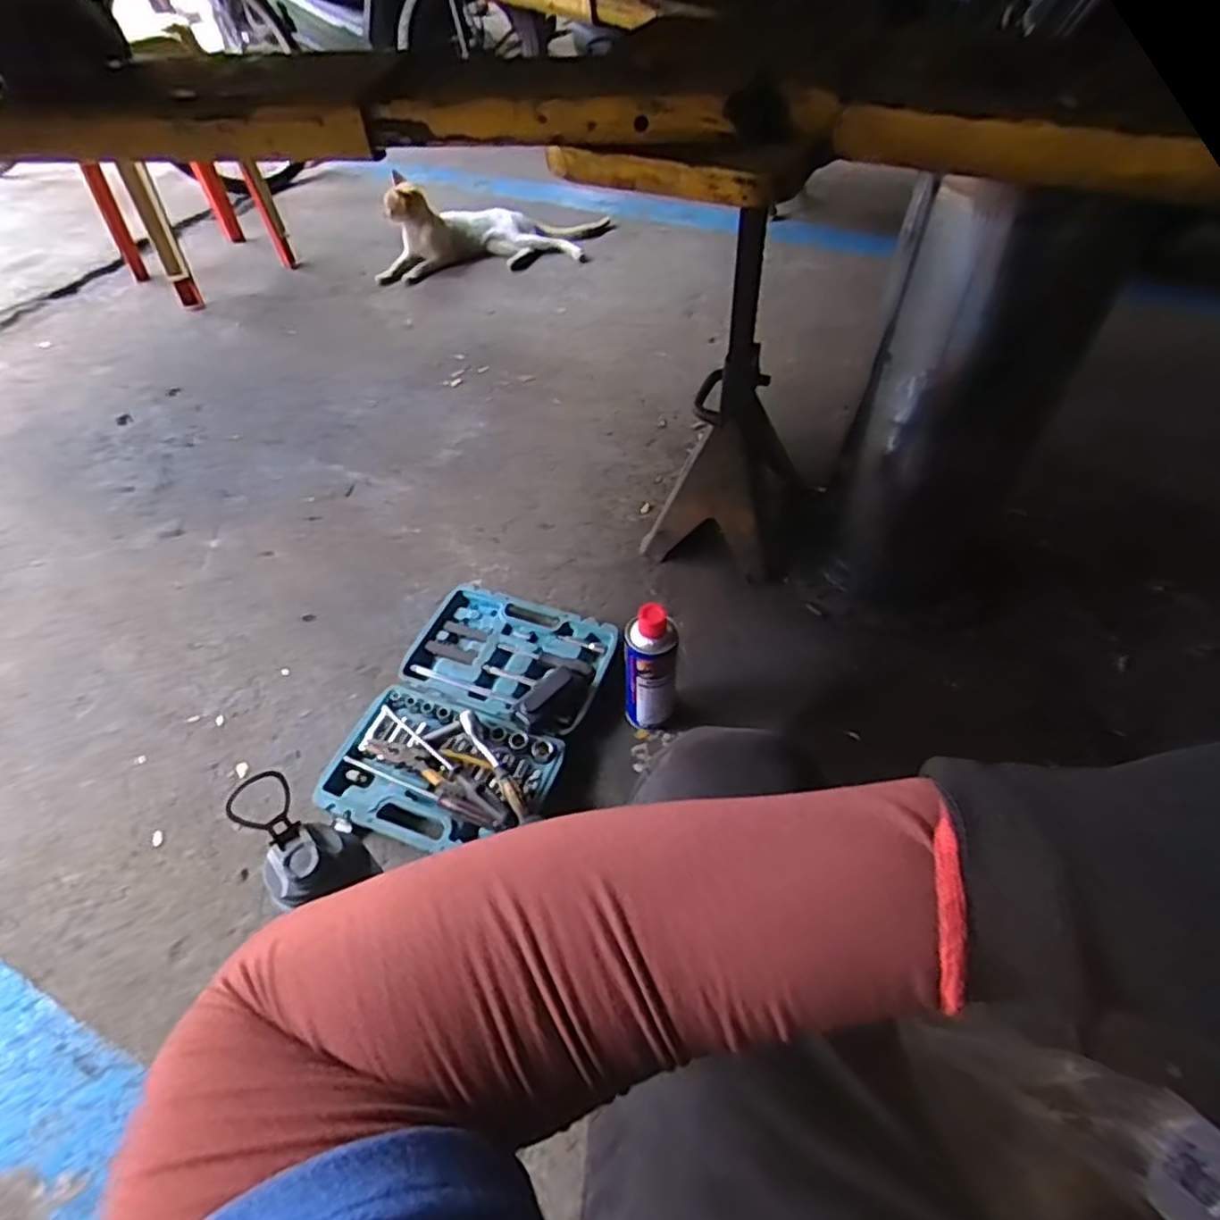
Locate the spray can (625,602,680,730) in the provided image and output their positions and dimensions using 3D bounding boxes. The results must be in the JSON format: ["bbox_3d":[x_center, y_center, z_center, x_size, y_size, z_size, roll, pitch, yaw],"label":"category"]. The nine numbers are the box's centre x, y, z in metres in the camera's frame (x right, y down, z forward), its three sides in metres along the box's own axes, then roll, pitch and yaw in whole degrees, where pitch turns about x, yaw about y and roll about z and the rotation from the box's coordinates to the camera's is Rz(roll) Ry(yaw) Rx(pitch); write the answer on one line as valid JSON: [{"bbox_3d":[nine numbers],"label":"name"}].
[{"bbox_3d":[0.050,0.078,0.870,0.061,0.194,0.056,-2,52,3],"label":"spray can"}]

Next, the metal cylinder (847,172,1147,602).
[{"bbox_3d":[0.417,-0.236,0.869,0.196,0.497,0.166,-16,52,-8],"label":"metal cylinder"}]

